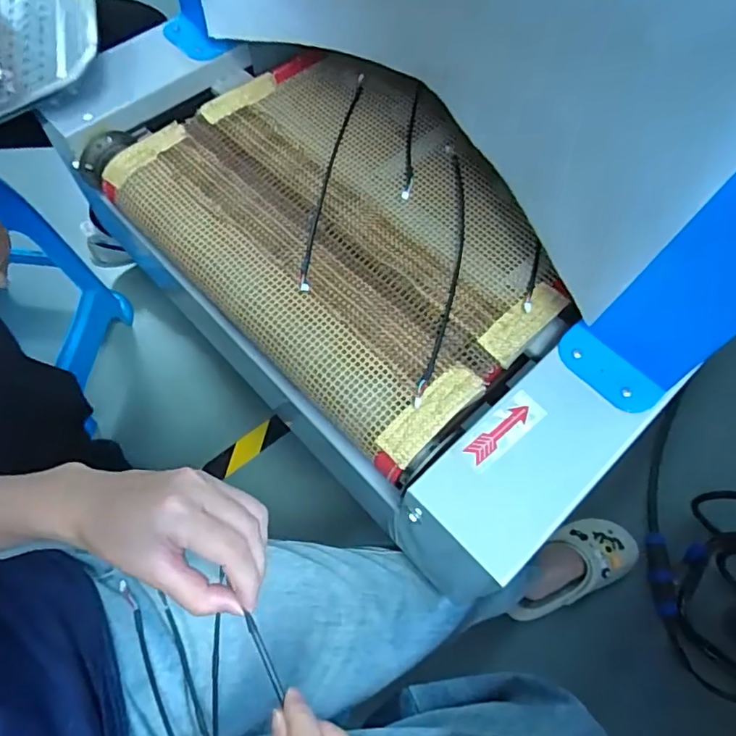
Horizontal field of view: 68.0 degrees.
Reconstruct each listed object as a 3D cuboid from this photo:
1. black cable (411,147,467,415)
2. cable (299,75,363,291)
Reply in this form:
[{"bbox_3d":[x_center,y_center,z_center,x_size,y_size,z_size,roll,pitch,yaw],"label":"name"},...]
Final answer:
[{"bbox_3d":[0.067,-0.089,0.462,0.026,0.004,0.264,8,63,3],"label":"black cable"},{"bbox_3d":[-0.033,-0.181,0.506,0.012,0.004,0.266,10,66,3],"label":"cable"}]

